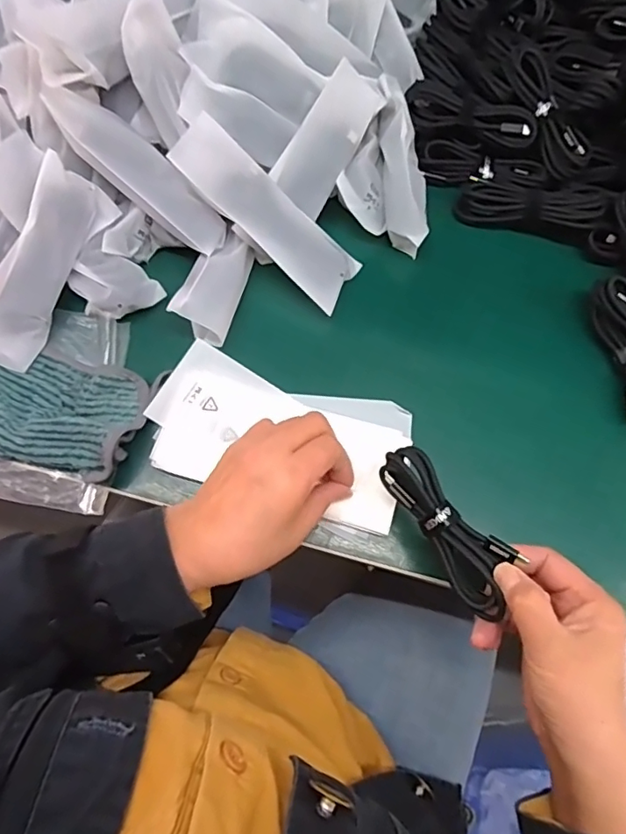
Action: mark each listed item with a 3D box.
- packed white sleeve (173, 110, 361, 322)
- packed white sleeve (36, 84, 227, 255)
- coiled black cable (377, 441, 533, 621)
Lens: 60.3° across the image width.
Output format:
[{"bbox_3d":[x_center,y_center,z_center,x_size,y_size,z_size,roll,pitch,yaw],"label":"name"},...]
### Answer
[{"bbox_3d":[-0.032,-0.150,0.403,0.156,0.023,0.049,40,78,-18],"label":"packed white sleeve"},{"bbox_3d":[-0.124,-0.178,0.393,0.142,0.021,0.038,39,78,-20],"label":"packed white sleeve"},{"bbox_3d":[0.083,0.066,0.332,0.035,0.019,0.107,-31,75,-8],"label":"coiled black cable"}]

